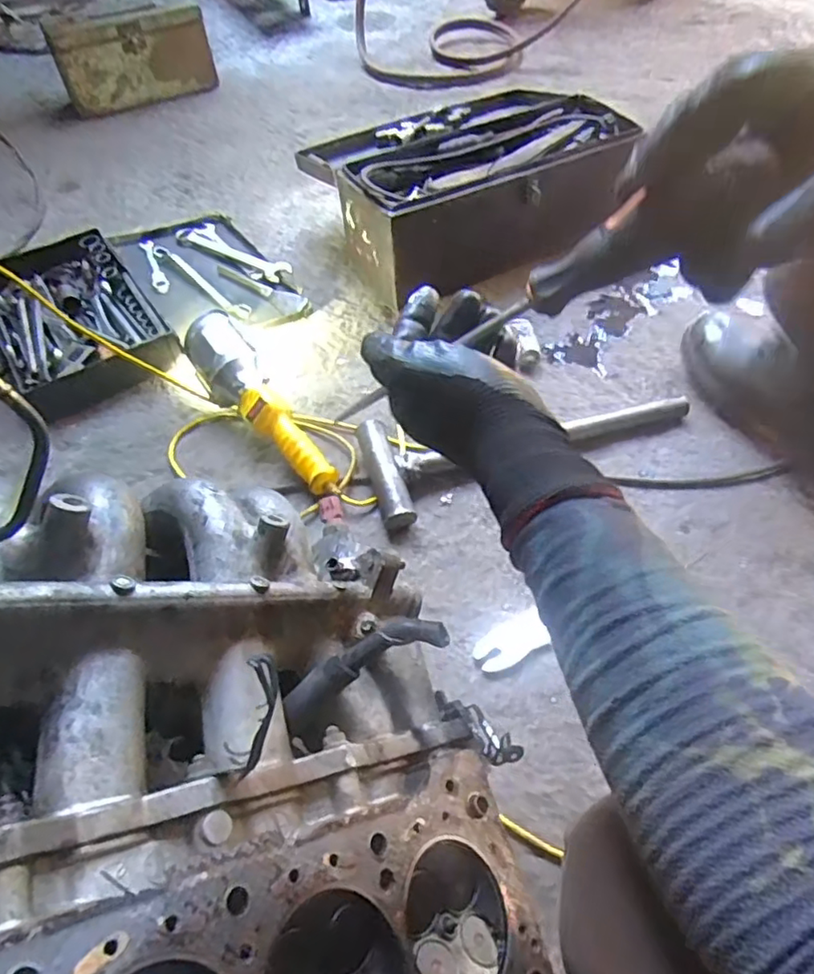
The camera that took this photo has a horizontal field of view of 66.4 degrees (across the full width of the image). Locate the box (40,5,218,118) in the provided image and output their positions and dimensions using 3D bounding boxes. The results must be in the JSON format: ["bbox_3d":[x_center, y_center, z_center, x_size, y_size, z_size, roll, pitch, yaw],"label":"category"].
[{"bbox_3d":[-0.588,-0.933,1.352,0.320,0.156,0.089,-17,54,-11],"label":"box"}]

